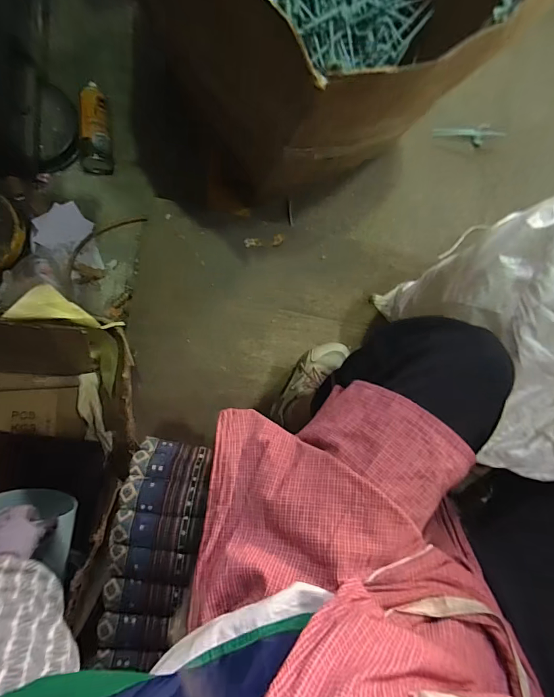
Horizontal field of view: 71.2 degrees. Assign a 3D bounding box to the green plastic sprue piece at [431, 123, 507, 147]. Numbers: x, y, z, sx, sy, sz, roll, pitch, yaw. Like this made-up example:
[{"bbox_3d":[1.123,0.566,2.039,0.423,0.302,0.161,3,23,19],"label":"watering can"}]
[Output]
[{"bbox_3d":[0.504,-0.552,1.001,0.203,0.036,0.044,-2,88,-8],"label":"green plastic sprue piece"}]

